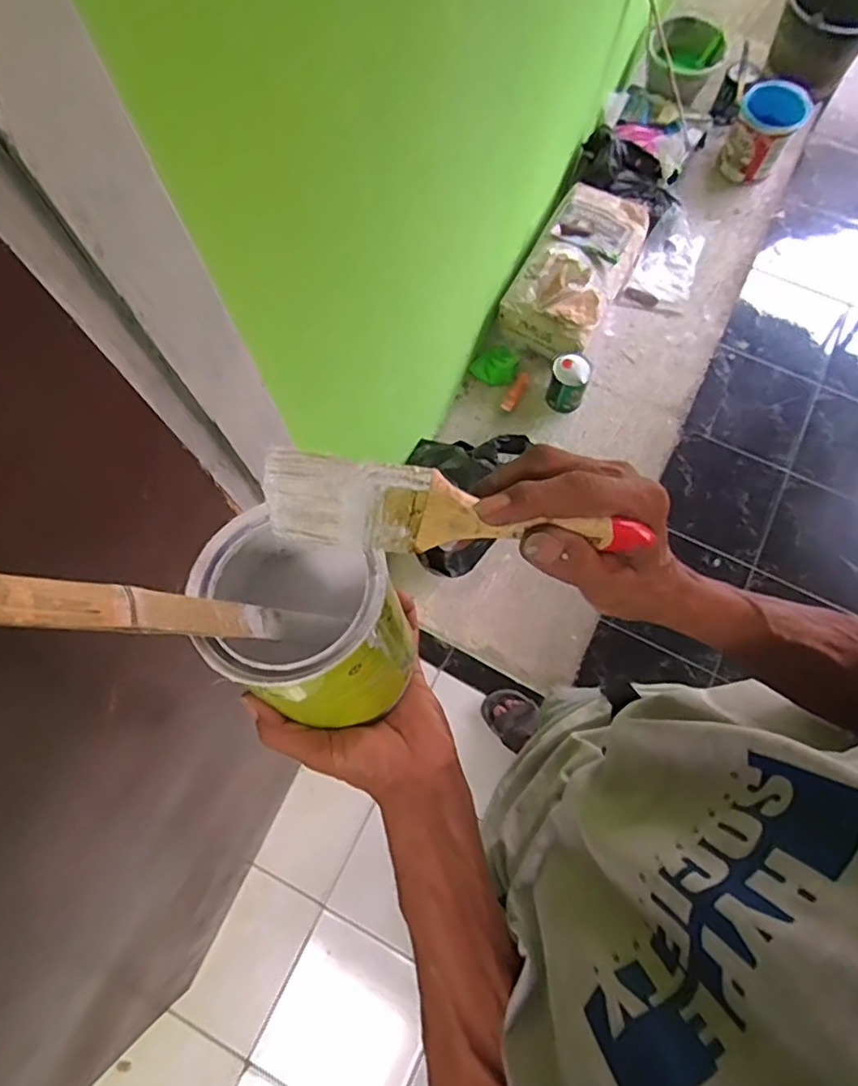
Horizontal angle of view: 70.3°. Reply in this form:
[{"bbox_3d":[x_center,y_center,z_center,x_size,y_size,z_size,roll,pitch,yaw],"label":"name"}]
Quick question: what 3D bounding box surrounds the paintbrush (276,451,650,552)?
[{"bbox_3d":[0.014,-0.011,0.284,0.173,0.057,0.009,6,54,-6],"label":"paintbrush"}]

